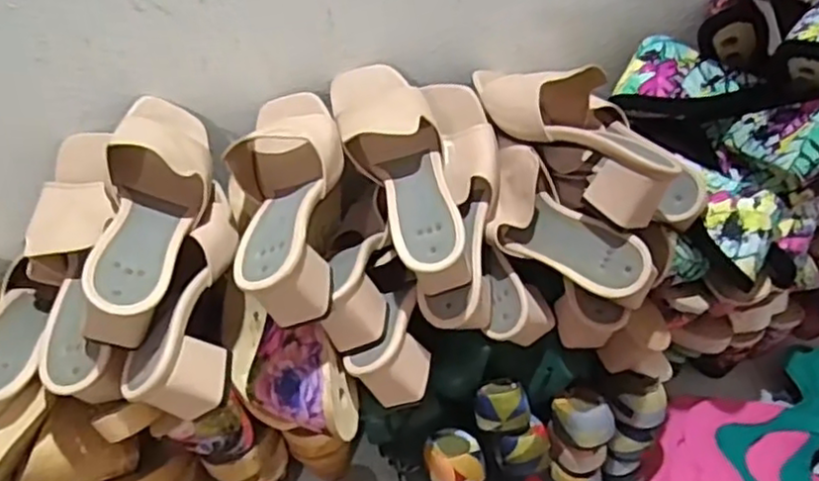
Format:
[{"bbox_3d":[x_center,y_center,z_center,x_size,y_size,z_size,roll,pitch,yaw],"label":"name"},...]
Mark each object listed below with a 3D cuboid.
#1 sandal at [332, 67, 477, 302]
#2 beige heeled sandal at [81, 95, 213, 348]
[{"bbox_3d":[-0.007,-0.065,0.606,0.084,0.095,0.236,-14,58,-14],"label":"sandal"},{"bbox_3d":[-0.210,-0.025,0.549,0.079,0.093,0.228,-2,42,-2],"label":"beige heeled sandal"}]

